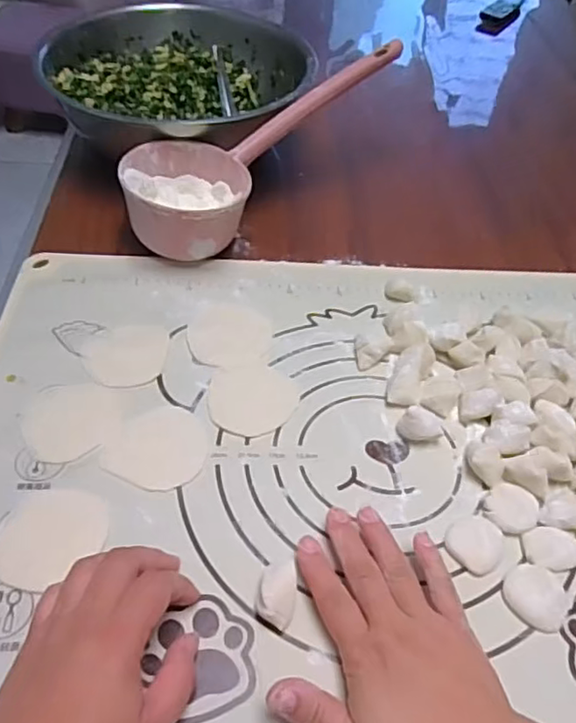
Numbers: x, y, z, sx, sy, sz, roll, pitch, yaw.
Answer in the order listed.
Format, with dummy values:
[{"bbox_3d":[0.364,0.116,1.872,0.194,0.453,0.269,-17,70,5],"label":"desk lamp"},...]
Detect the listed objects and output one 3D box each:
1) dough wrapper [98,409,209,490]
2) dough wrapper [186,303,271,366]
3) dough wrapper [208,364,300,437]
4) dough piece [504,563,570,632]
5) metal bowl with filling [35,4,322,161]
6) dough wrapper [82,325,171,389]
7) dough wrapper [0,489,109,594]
[{"bbox_3d":[-0.098,0.063,0.459,0.074,0.004,0.069,3,49,-3],"label":"dough wrapper"},{"bbox_3d":[-0.050,-0.024,0.536,0.070,0.004,0.066,-3,49,-8],"label":"dough wrapper"},{"bbox_3d":[-0.027,0.030,0.496,0.072,0.004,0.068,3,49,-3],"label":"dough wrapper"},{"bbox_3d":[0.163,0.153,0.402,0.038,0.013,0.042,-33,59,-29],"label":"dough piece"},{"bbox_3d":[-0.122,-0.315,0.707,0.280,0.097,0.276,3,49,-3],"label":"metal bowl with filling"},{"bbox_3d":[-0.134,-0.007,0.512,0.066,0.004,0.066,3,49,-3],"label":"dough wrapper"},{"bbox_3d":[-0.157,0.116,0.407,0.067,0.005,0.070,3,49,-3],"label":"dough wrapper"}]

